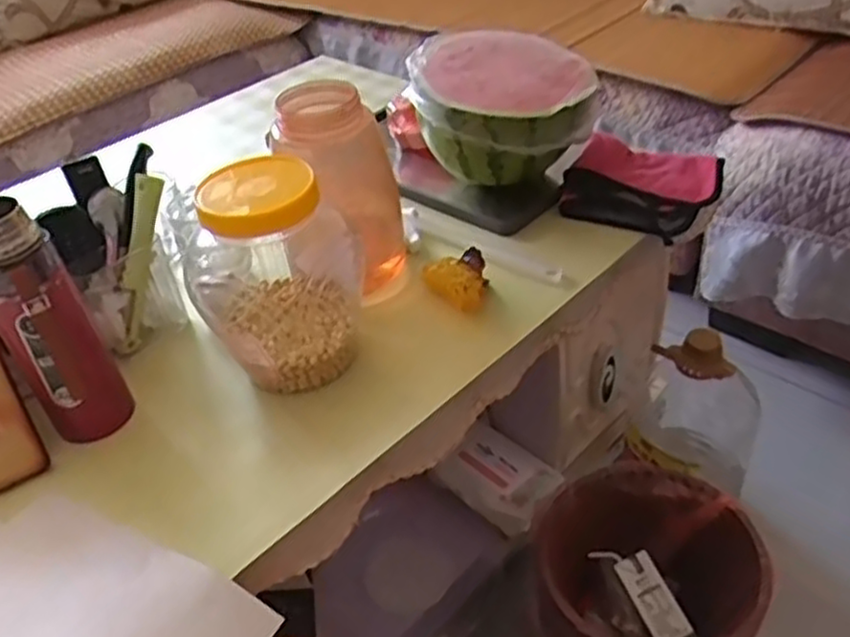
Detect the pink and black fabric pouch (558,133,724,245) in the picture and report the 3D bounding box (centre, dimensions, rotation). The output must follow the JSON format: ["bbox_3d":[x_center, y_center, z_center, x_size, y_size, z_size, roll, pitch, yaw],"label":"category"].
[{"bbox_3d":[0.253,-0.159,0.851,0.153,0.053,0.152,26,49,33],"label":"pink and black fabric pouch"}]

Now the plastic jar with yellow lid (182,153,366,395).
[{"bbox_3d":[-0.125,-0.043,0.656,0.136,0.170,0.140,-4,39,3],"label":"plastic jar with yellow lid"}]

